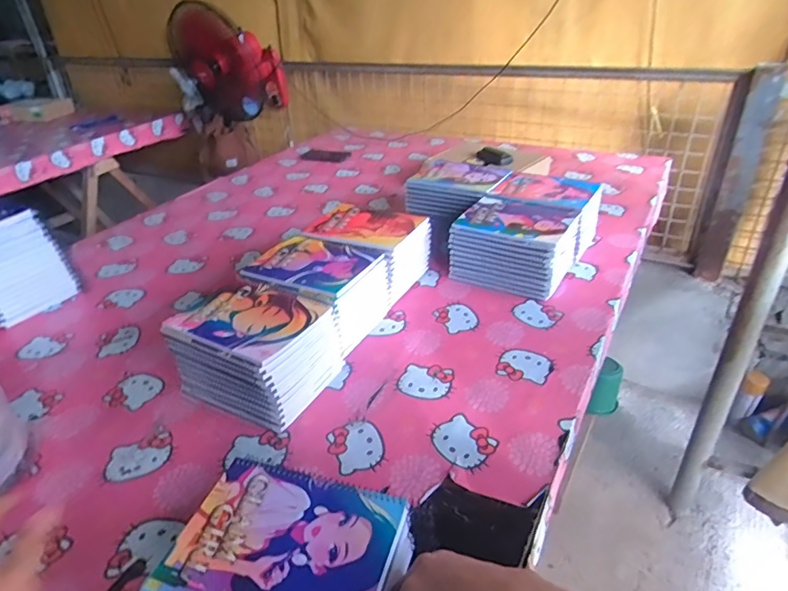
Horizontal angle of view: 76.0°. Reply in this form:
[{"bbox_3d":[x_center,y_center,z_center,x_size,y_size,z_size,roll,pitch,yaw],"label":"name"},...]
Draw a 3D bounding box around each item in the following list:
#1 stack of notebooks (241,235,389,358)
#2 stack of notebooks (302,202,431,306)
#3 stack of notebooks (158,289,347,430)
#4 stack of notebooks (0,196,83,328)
[{"bbox_3d":[-0.131,-0.005,0.864,0.209,0.118,0.164,17,37,28],"label":"stack of notebooks"},{"bbox_3d":[-0.052,-0.085,0.975,0.200,0.125,0.176,13,35,23],"label":"stack of notebooks"},{"bbox_3d":[-0.201,0.079,0.741,0.198,0.118,0.160,13,35,23],"label":"stack of notebooks"},{"bbox_3d":[-0.769,-0.073,0.960,0.197,0.189,0.171,14,35,24],"label":"stack of notebooks"}]

